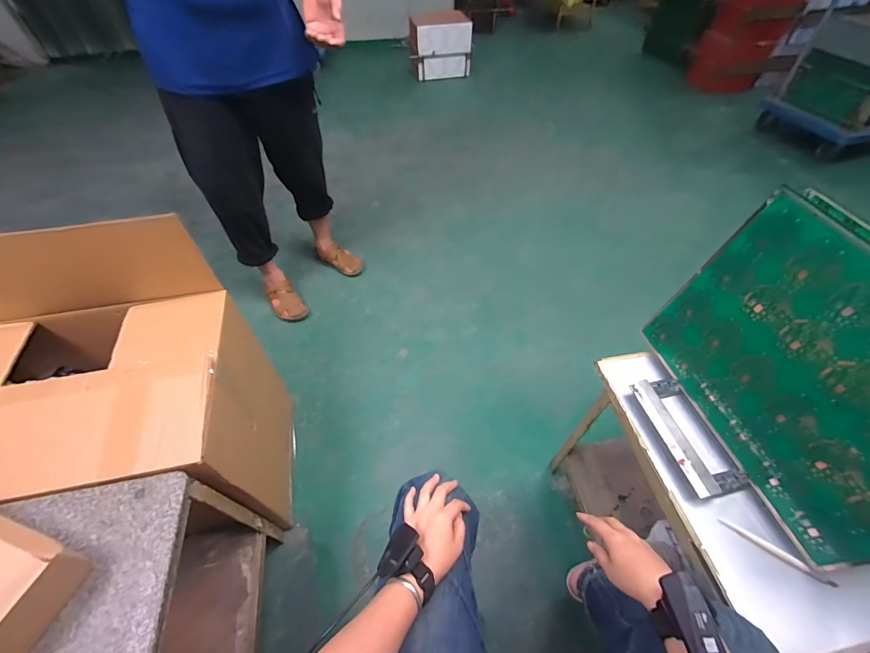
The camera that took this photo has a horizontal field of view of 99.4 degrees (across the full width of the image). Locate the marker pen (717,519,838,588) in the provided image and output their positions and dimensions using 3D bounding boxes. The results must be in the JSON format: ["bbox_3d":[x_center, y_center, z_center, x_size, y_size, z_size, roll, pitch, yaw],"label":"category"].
[{"bbox_3d":[0.492,0.324,0.533,0.138,0.015,0.011,27,58,30],"label":"marker pen"}]

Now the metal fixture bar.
[{"bbox_3d":[0.424,0.175,0.618,0.093,0.030,0.194,-10,53,-9],"label":"metal fixture bar"}]

